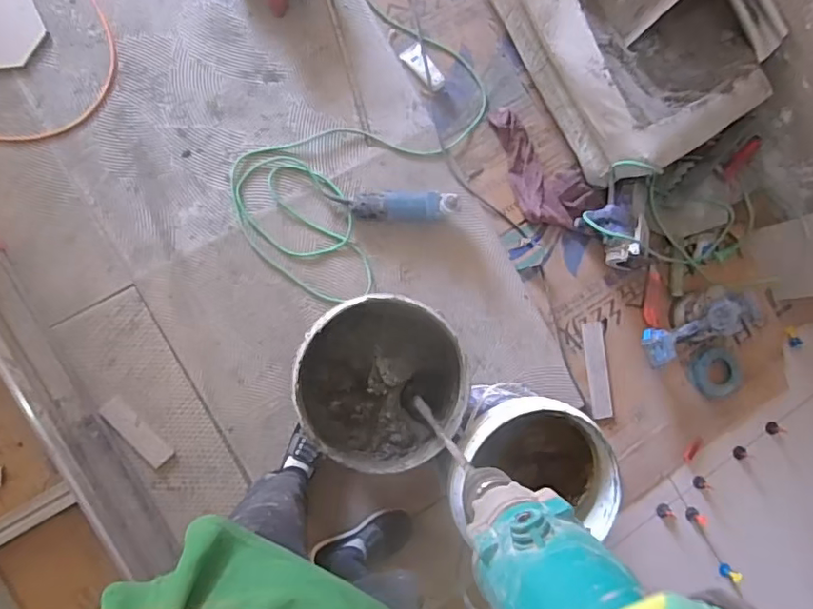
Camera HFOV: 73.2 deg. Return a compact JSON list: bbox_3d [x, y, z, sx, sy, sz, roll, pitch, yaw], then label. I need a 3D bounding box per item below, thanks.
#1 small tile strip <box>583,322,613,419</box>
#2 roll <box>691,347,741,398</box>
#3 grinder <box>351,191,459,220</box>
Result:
[{"bbox_3d":[0.483,0.166,1.385,0.058,0.009,0.241,-6,89,-9],"label":"small tile strip"},{"bbox_3d":[0.791,0.173,1.398,0.128,0.023,0.123,0,88,-9],"label":"roll"},{"bbox_3d":[-0.005,-0.226,1.268,0.242,0.074,0.065,1,88,-9],"label":"grinder"}]

